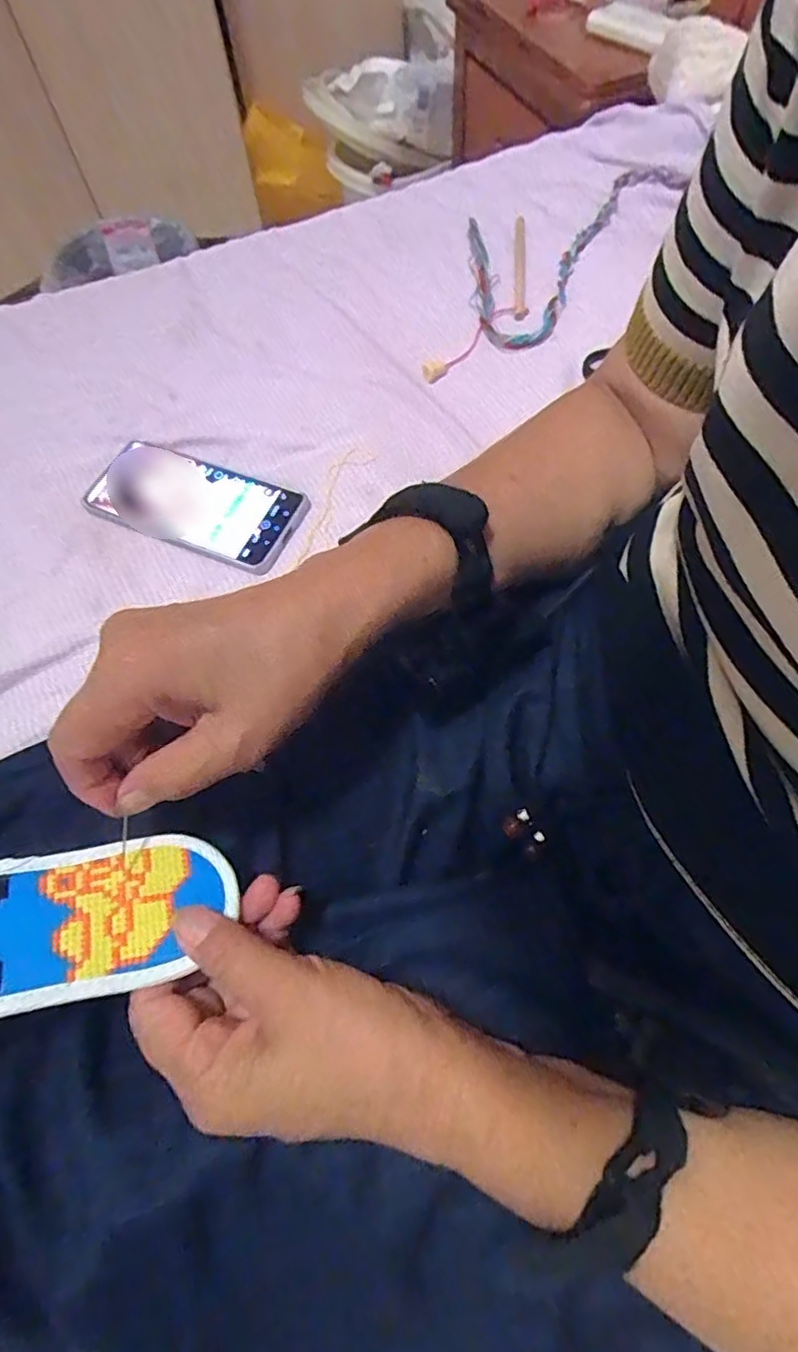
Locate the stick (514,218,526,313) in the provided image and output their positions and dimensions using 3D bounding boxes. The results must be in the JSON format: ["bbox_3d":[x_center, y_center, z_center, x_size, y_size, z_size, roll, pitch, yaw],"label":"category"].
[{"bbox_3d":[0.113,-0.390,0.589,0.010,0.004,0.149,4,63,4],"label":"stick"}]

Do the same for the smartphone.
[{"bbox_3d":[-0.155,-0.136,0.477,0.161,0.011,0.078,21,65,12],"label":"smartphone"}]

